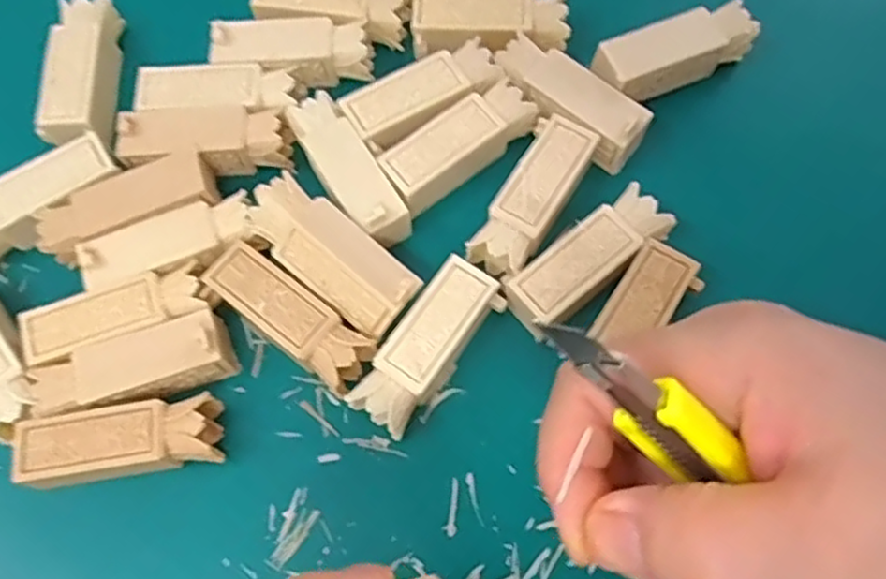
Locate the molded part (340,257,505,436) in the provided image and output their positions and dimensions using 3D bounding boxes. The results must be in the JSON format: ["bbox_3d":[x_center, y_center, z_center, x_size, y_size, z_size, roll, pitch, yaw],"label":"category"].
[{"bbox_3d":[-0.005,0.019,0.239,0.023,0.018,0.061,35,76,13],"label":"molded part"}]

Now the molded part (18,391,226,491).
[{"bbox_3d":[-0.105,0.051,0.232,0.059,0.020,0.024,-10,71,-1],"label":"molded part"}]

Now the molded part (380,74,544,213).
[{"bbox_3d":[0.006,-0.055,0.265,0.060,0.015,0.024,-39,74,-10],"label":"molded part"}]

